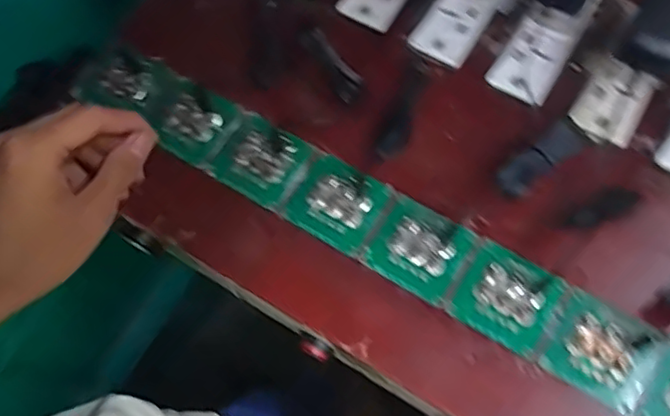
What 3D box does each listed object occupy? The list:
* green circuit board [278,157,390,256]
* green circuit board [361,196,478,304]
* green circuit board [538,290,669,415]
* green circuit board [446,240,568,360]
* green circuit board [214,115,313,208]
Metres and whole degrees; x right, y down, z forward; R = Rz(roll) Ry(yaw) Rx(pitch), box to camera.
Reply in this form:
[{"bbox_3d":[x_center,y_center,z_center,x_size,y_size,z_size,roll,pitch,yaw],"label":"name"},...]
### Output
[{"bbox_3d":[0.001,-0.006,0.466,0.066,0.010,0.061,30,74,13],"label":"green circuit board"},{"bbox_3d":[0.062,0.030,0.453,0.066,0.005,0.061,31,74,13],"label":"green circuit board"},{"bbox_3d":[0.184,0.098,0.420,0.066,0.008,0.061,30,74,13],"label":"green circuit board"},{"bbox_3d":[0.123,0.063,0.437,0.066,0.004,0.062,29,74,13],"label":"green circuit board"},{"bbox_3d":[-0.058,-0.039,0.480,0.061,0.013,0.060,30,74,13],"label":"green circuit board"}]

